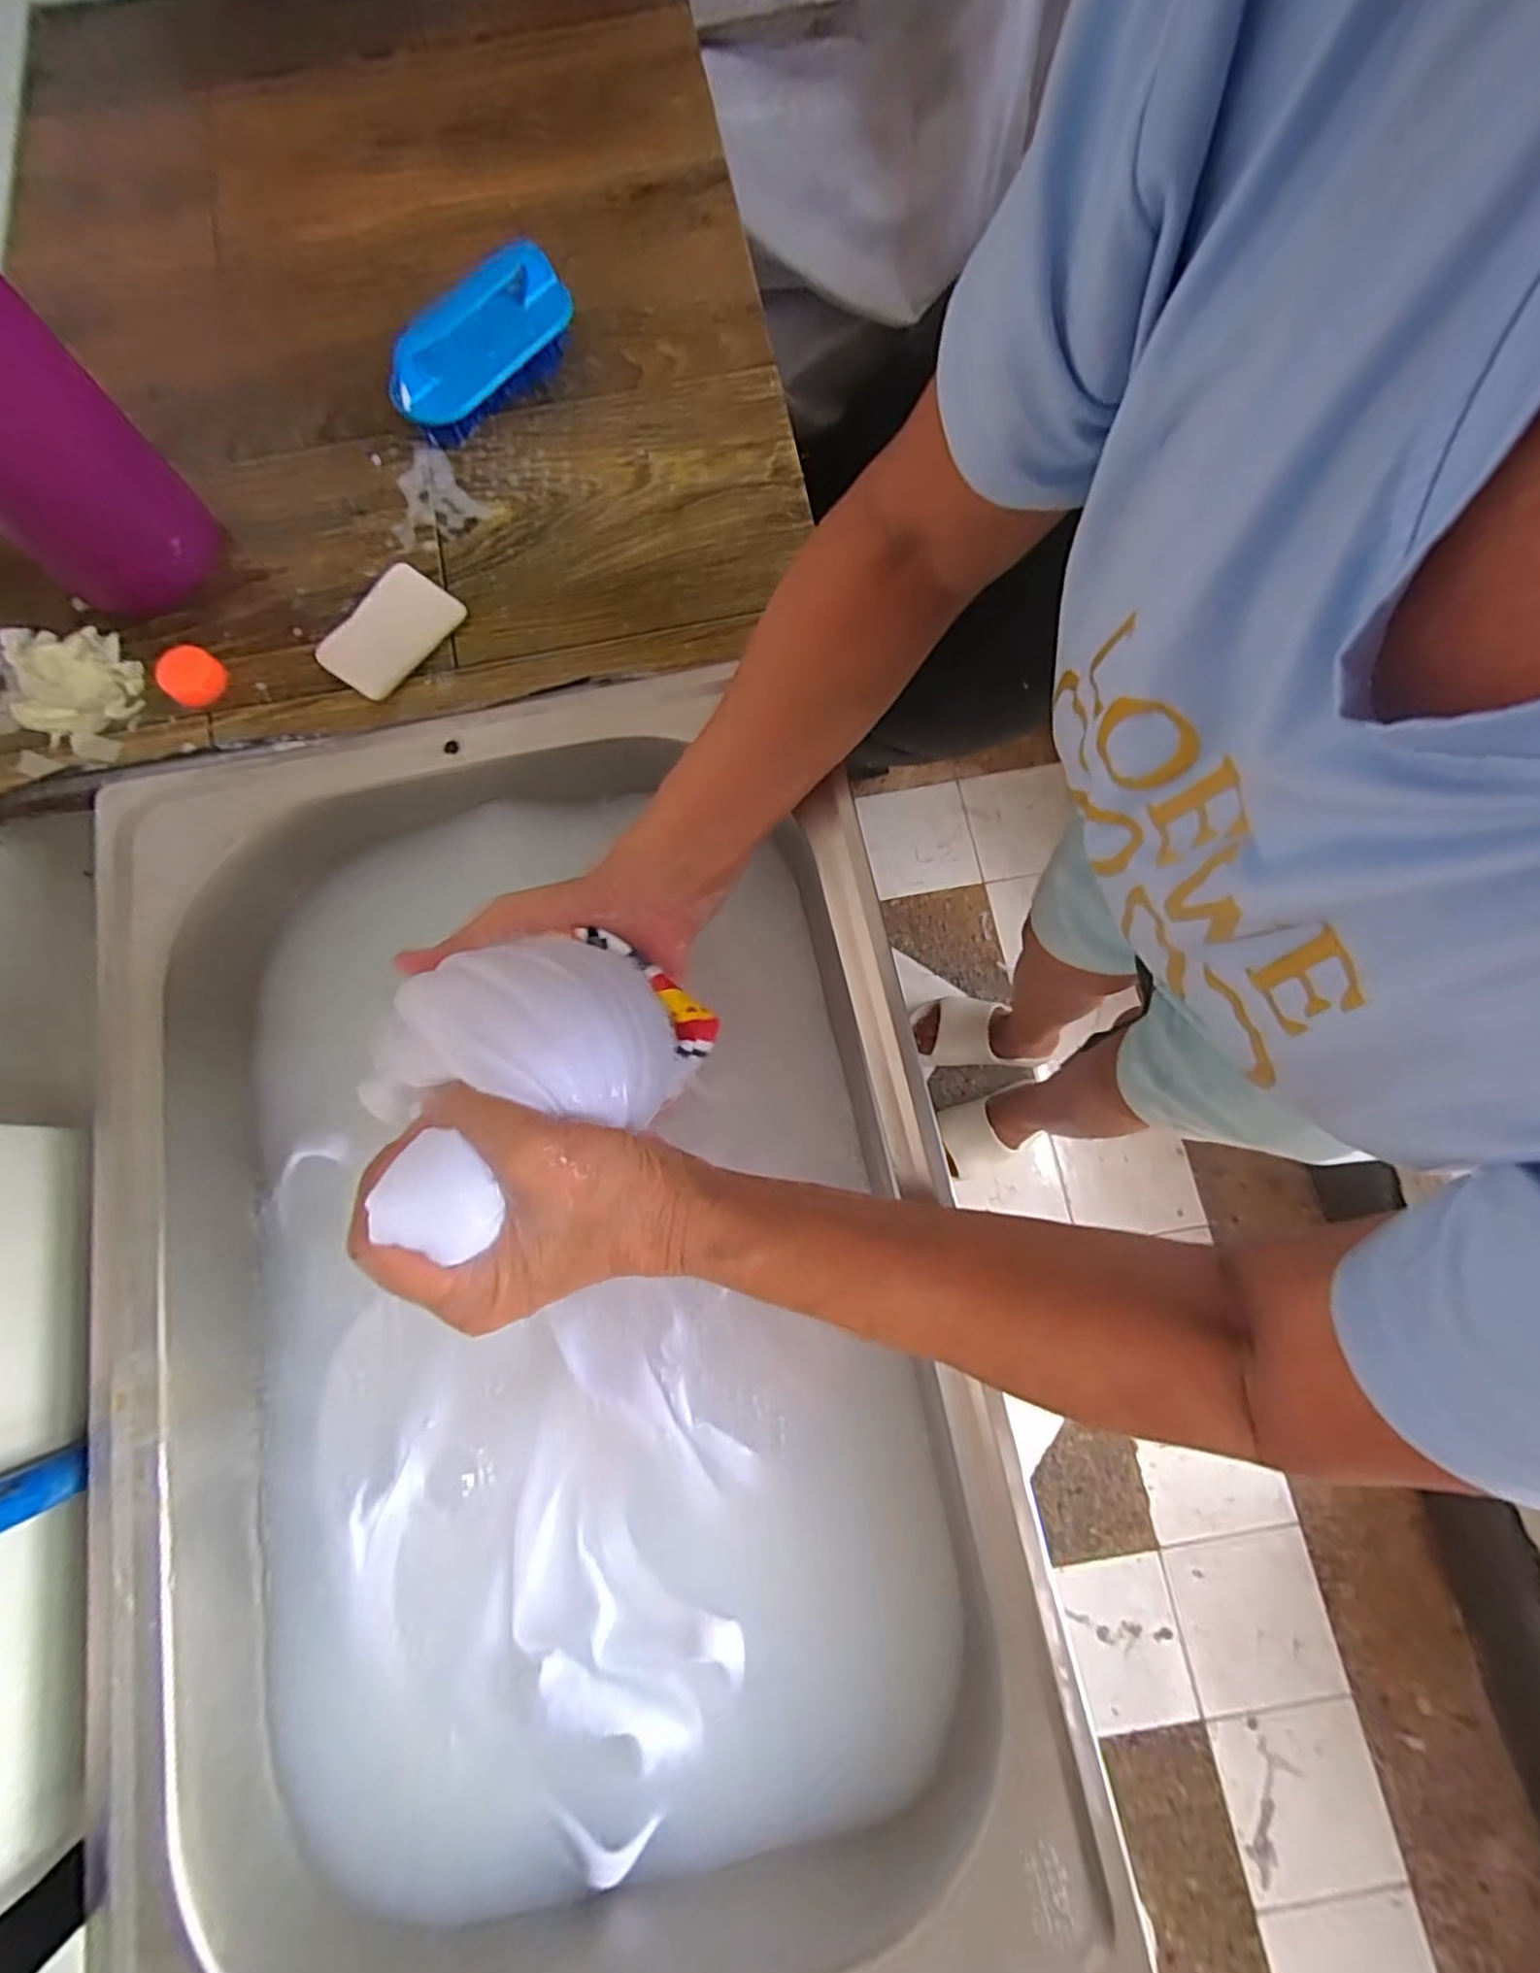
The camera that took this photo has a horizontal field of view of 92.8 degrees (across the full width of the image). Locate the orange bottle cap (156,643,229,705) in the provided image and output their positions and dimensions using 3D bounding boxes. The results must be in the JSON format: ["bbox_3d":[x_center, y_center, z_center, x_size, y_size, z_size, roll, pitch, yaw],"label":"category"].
[{"bbox_3d":[-0.324,-0.173,0.410,0.026,0.018,0.032,40,81,9],"label":"orange bottle cap"}]

